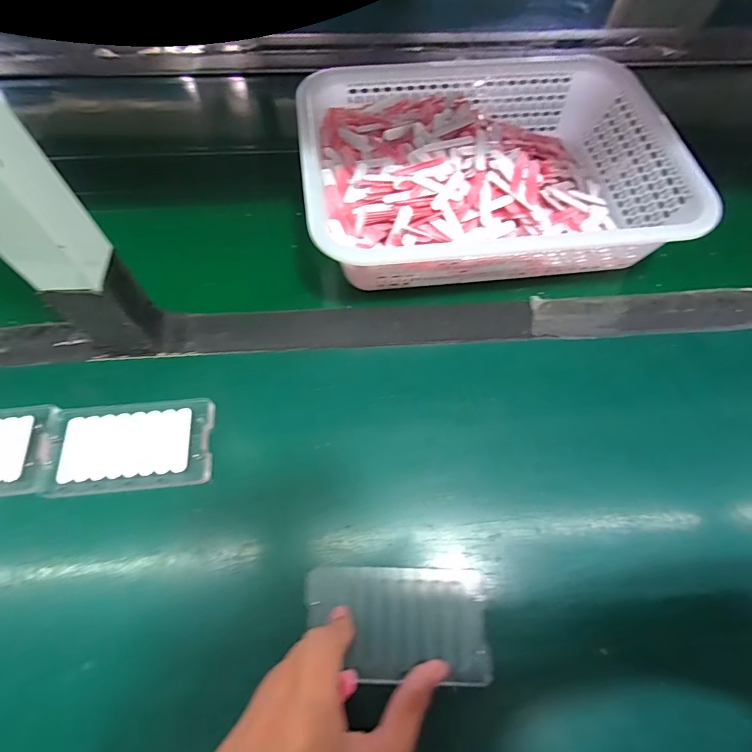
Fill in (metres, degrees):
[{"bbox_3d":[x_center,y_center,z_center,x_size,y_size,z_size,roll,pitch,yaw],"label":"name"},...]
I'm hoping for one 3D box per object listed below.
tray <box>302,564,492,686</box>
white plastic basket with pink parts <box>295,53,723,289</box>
[{"bbox_3d":[0.014,0.167,0.280,0.121,0.007,0.064,2,64,0],"label":"tray"},{"bbox_3d":[0.109,-0.211,0.427,0.351,0.077,0.244,-5,65,-4],"label":"white plastic basket with pink parts"}]

